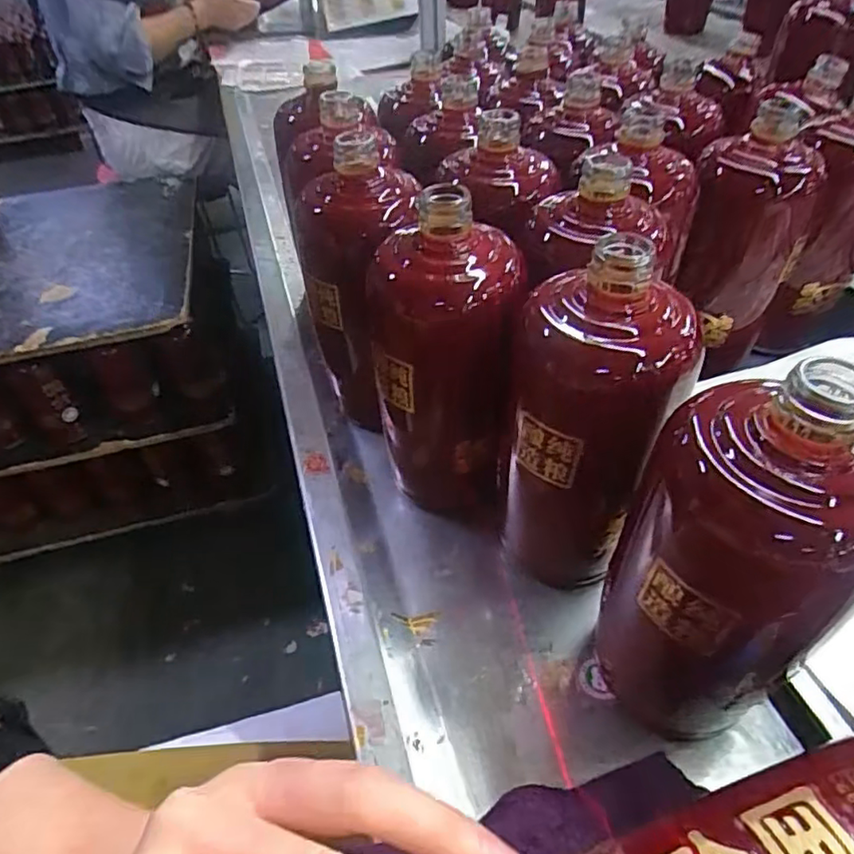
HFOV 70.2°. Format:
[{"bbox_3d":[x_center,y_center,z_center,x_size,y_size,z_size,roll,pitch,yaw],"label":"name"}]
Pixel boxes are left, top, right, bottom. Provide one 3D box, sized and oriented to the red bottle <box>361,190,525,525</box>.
[{"bbox_3d":[0.010,-0.034,0.348,0.079,0.185,0.089,-3,43,0],"label":"red bottle"}]

